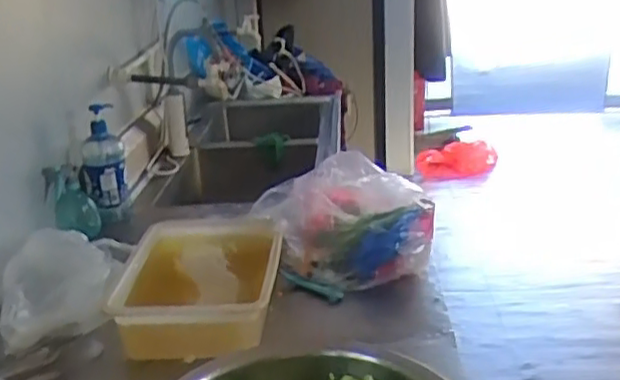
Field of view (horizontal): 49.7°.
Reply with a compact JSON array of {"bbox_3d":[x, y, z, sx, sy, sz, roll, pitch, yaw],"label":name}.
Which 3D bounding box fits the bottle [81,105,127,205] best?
[{"bbox_3d":[-0.439,-0.059,1.424,0.093,0.227,0.089,-10,22,-18],"label":"bottle"}]

